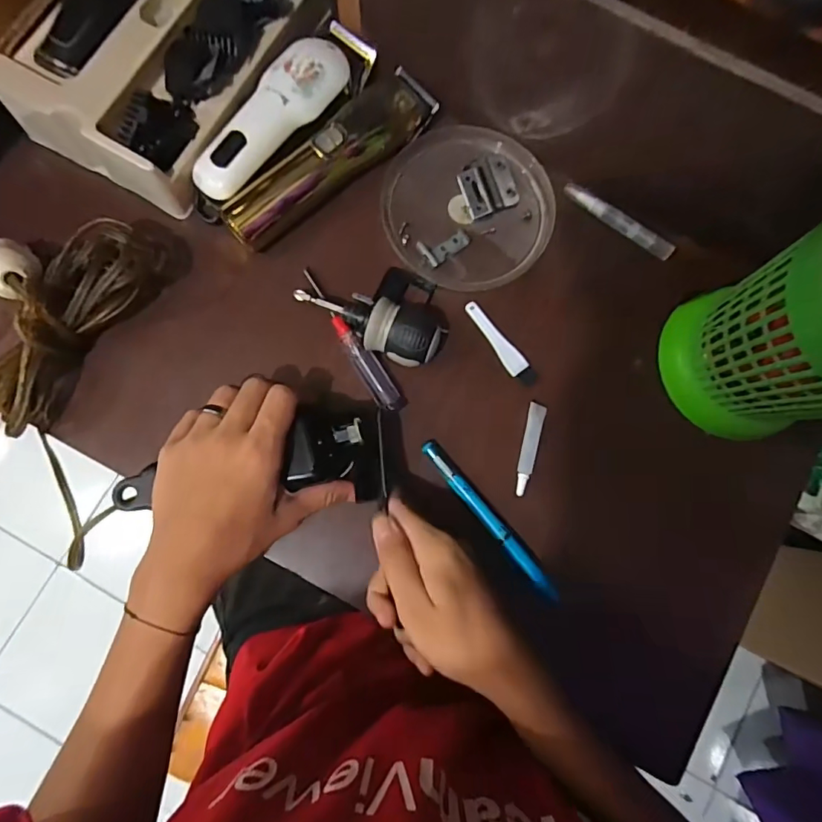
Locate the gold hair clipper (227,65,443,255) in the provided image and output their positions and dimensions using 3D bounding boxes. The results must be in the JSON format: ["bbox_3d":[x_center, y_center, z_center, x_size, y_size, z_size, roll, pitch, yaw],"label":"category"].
[{"bbox_3d":[-0.058,-0.189,0.365,0.181,0.038,0.041,-43,85,-7],"label":"gold hair clipper"}]

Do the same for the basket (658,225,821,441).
[{"bbox_3d":[0.245,-0.038,0.299,0.110,0.146,0.099,7,82,-1],"label":"basket"}]

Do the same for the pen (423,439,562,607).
[{"bbox_3d":[0.056,0.076,0.344,0.012,0.015,0.137,-39,85,-7],"label":"pen"}]

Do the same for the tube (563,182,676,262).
[{"bbox_3d":[0.163,-0.150,0.379,0.096,0.009,0.013,39,83,4],"label":"tube"}]

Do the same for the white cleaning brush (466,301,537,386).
[{"bbox_3d":[0.067,-0.052,0.369,0.015,0.004,0.078,-37,84,-6],"label":"white cleaning brush"}]

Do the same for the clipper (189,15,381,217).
[{"bbox_3d":[-0.095,-0.220,0.367,0.057,0.040,0.183,33,82,3],"label":"clipper"}]

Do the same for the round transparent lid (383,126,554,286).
[{"bbox_3d":[0.043,-0.158,0.377,0.126,0.008,0.131,0,82,-2],"label":"round transparent lid"}]

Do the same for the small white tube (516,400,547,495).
[{"bbox_3d":[0.086,0.028,0.355,0.013,0.004,0.068,15,82,1],"label":"small white tube"}]

